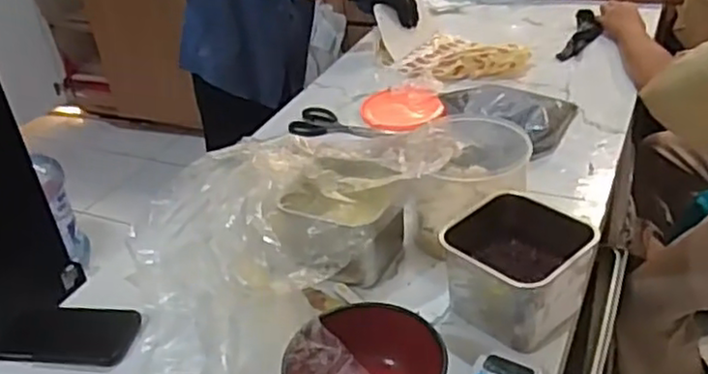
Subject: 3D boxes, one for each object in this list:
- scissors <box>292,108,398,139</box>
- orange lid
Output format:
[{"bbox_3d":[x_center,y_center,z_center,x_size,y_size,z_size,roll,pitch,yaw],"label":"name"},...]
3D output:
[{"bbox_3d":[-0.023,-0.102,1.185,0.193,0.013,0.088,16,39,30],"label":"scissors"},{"bbox_3d":[0.084,-0.141,1.222,0.138,0.006,0.153,-9,33,-5],"label":"orange lid"}]

